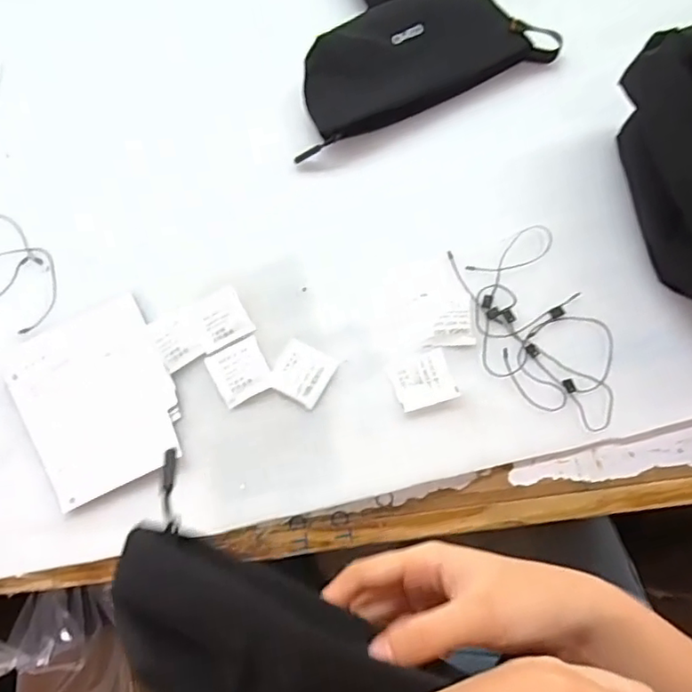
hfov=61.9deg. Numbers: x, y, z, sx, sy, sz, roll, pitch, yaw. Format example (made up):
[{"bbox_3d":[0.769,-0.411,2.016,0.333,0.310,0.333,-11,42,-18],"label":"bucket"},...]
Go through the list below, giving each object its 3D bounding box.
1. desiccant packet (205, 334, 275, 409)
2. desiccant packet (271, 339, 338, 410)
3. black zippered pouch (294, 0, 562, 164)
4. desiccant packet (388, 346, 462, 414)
[{"bbox_3d":[-0.078,0.018,0.425,0.039,0.004,0.043,-26,73,-6],"label":"desiccant packet"},{"bbox_3d":[-0.032,0.019,0.422,0.040,0.004,0.041,28,76,11],"label":"desiccant packet"},{"bbox_3d":[0.058,-0.243,0.482,0.211,0.041,0.080,-26,73,-6],"label":"black zippered pouch"},{"bbox_3d":[0.056,0.025,0.416,0.042,0.004,0.039,-17,65,-7],"label":"desiccant packet"}]

